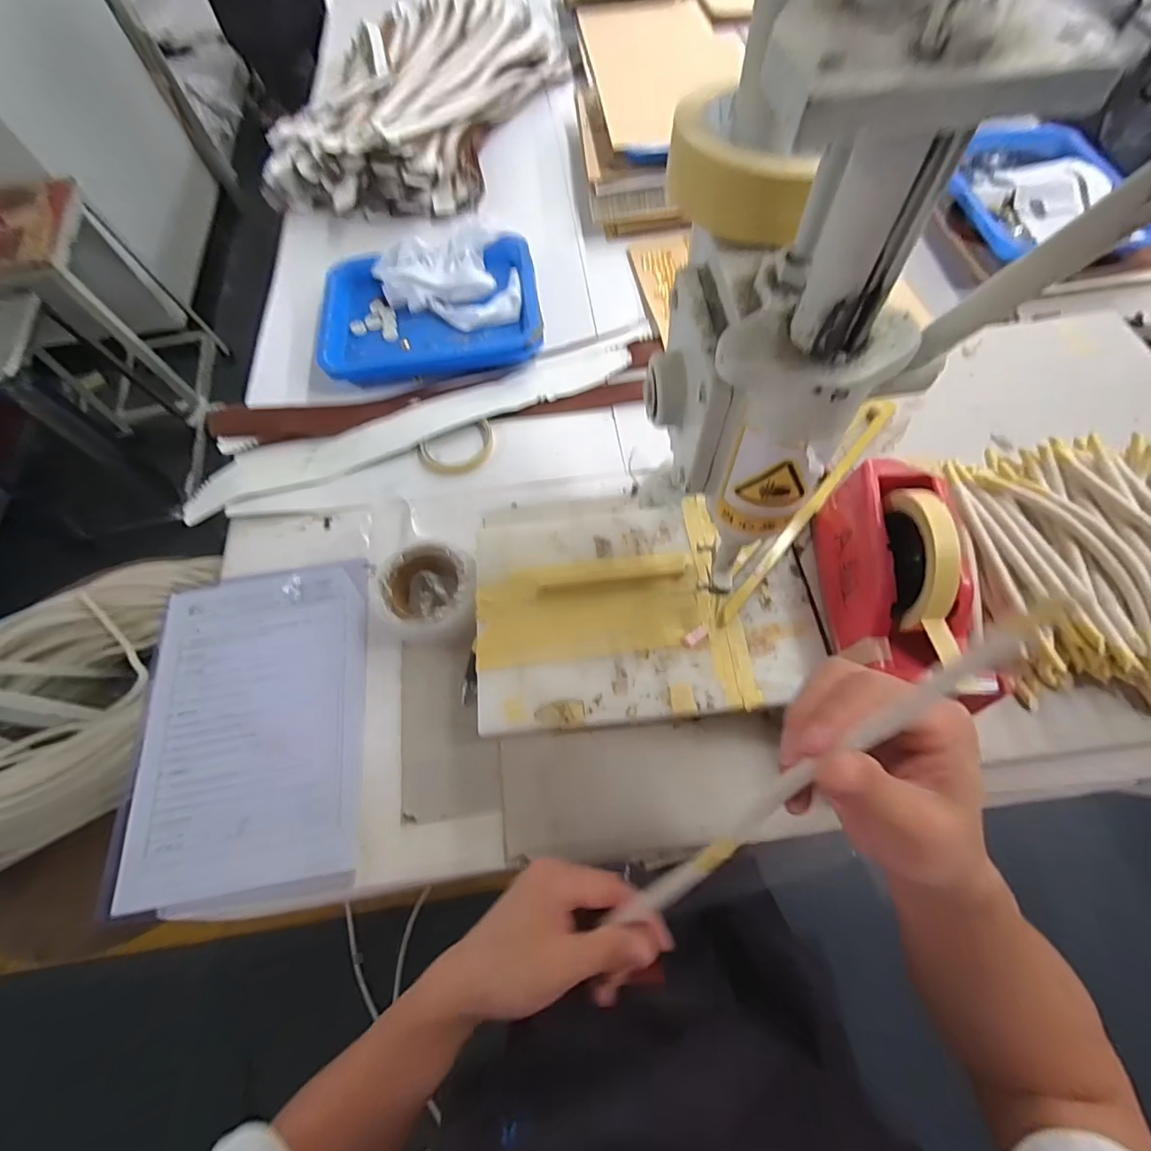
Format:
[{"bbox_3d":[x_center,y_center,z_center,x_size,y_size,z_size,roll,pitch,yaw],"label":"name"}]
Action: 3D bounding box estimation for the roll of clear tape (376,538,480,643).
[{"bbox_3d":[-0.144,0.019,0.524,0.105,0.047,0.100,17,67,10],"label":"roll of clear tape"}]

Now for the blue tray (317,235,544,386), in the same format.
[{"bbox_3d":[-0.194,-0.361,0.701,0.288,0.041,0.217,-9,65,-1],"label":"blue tray"}]

